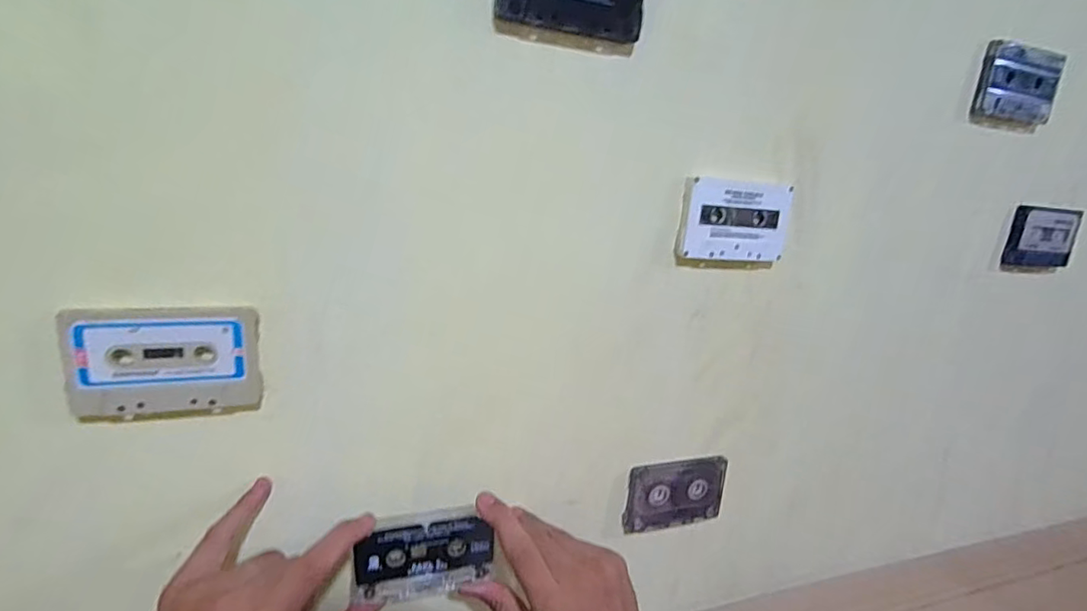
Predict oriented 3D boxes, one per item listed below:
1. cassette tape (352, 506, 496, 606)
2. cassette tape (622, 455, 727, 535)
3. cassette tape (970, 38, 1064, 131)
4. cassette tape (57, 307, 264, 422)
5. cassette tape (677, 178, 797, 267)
[{"bbox_3d":[-0.085,0.178,0.388,0.095,0.066,0.010,1,17,-15],"label":"cassette tape"},{"bbox_3d":[0.125,0.177,0.512,0.100,0.066,0.010,-1,17,-21],"label":"cassette tape"},{"bbox_3d":[0.451,-0.207,0.517,0.100,0.071,0.022,-3,18,-26],"label":"cassette tape"},{"bbox_3d":[-0.231,0.037,0.336,0.099,0.074,0.015,-1,17,-21],"label":"cassette tape"},{"bbox_3d":[0.157,-0.066,0.451,0.100,0.072,0.019,-1,11,-19],"label":"cassette tape"}]

